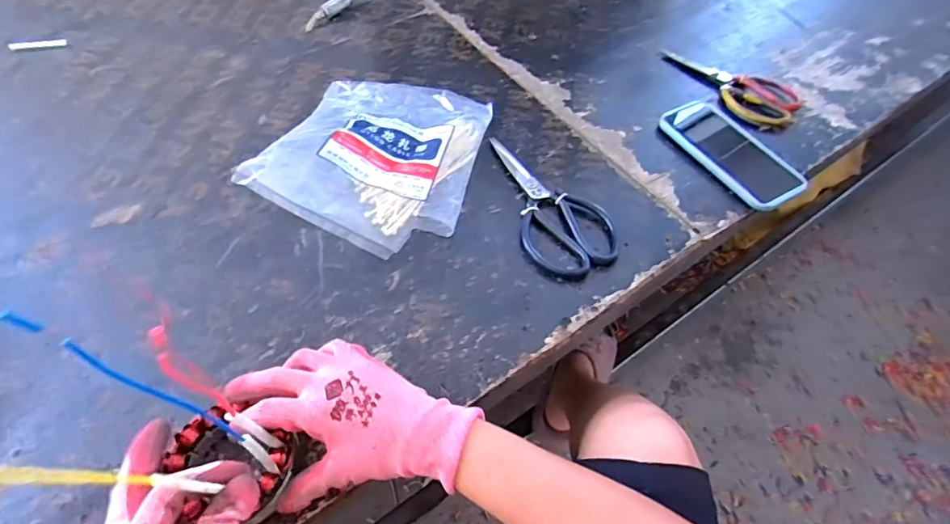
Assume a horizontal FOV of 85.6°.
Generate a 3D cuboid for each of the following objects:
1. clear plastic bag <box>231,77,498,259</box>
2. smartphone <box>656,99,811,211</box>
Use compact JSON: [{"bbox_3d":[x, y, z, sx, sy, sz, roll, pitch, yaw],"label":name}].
[{"bbox_3d":[-0.100,-0.129,0.549,0.201,0.056,0.258,11,56,4],"label":"clear plastic bag"},{"bbox_3d":[0.308,-0.132,0.612,0.094,0.020,0.176,-22,60,-17],"label":"smartphone"}]

